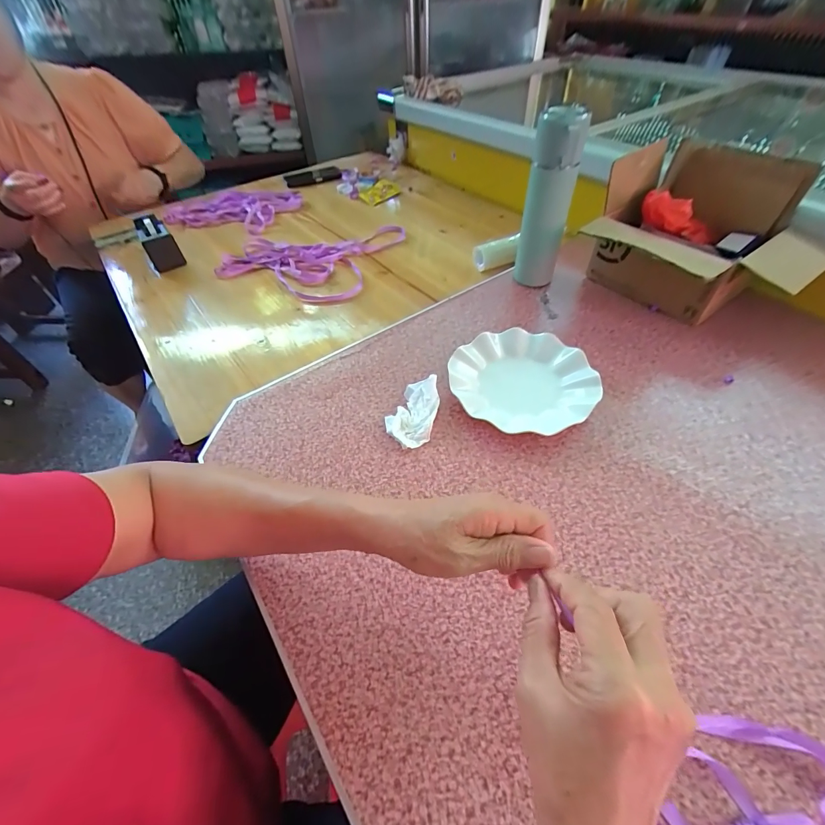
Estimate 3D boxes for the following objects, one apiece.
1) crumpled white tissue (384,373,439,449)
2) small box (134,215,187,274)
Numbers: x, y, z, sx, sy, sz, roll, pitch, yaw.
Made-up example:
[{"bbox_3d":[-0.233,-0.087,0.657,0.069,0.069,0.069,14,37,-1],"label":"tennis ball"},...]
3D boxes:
[{"bbox_3d":[0.001,-0.003,0.478,0.058,0.027,0.096,12,52,13],"label":"crumpled white tissue"},{"bbox_3d":[-0.560,-0.378,0.836,0.064,0.082,0.126,-26,53,-18],"label":"small box"}]

